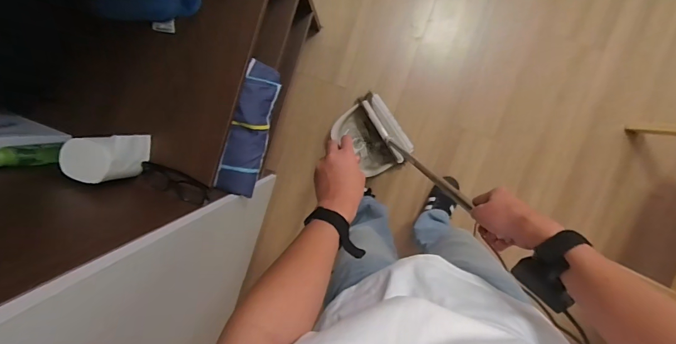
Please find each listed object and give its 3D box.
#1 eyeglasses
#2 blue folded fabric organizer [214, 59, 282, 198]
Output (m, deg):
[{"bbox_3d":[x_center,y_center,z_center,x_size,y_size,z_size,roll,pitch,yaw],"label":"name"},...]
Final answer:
[{"bbox_3d":[-0.325,0.024,0.730,0.142,0.028,0.054,25,98,-2],"label":"eyeglasses"},{"bbox_3d":[-0.209,-0.098,0.876,0.093,0.030,0.309,13,99,-36],"label":"blue folded fabric organizer"}]

